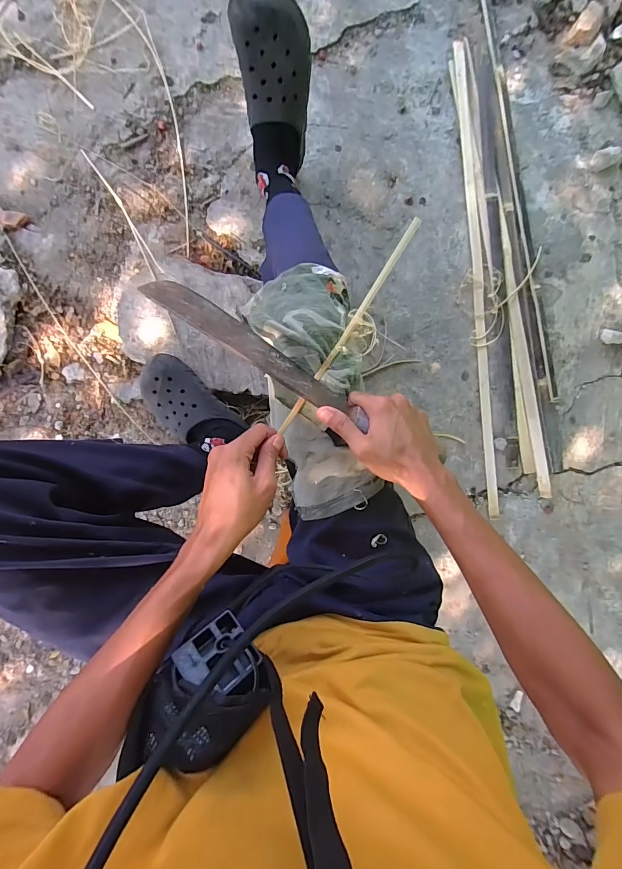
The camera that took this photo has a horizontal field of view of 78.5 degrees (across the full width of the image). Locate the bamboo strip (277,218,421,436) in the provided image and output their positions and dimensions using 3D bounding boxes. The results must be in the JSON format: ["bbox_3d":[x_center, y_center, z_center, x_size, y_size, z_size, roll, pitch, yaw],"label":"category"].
[{"bbox_3d":[0.053,-0.141,0.469,0.011,0.013,0.334,32,79,-2],"label":"bamboo strip"}]

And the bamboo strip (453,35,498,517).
[{"bbox_3d":[0.355,-0.322,0.805,0.029,0.014,0.973,-4,96,0],"label":"bamboo strip"}]

